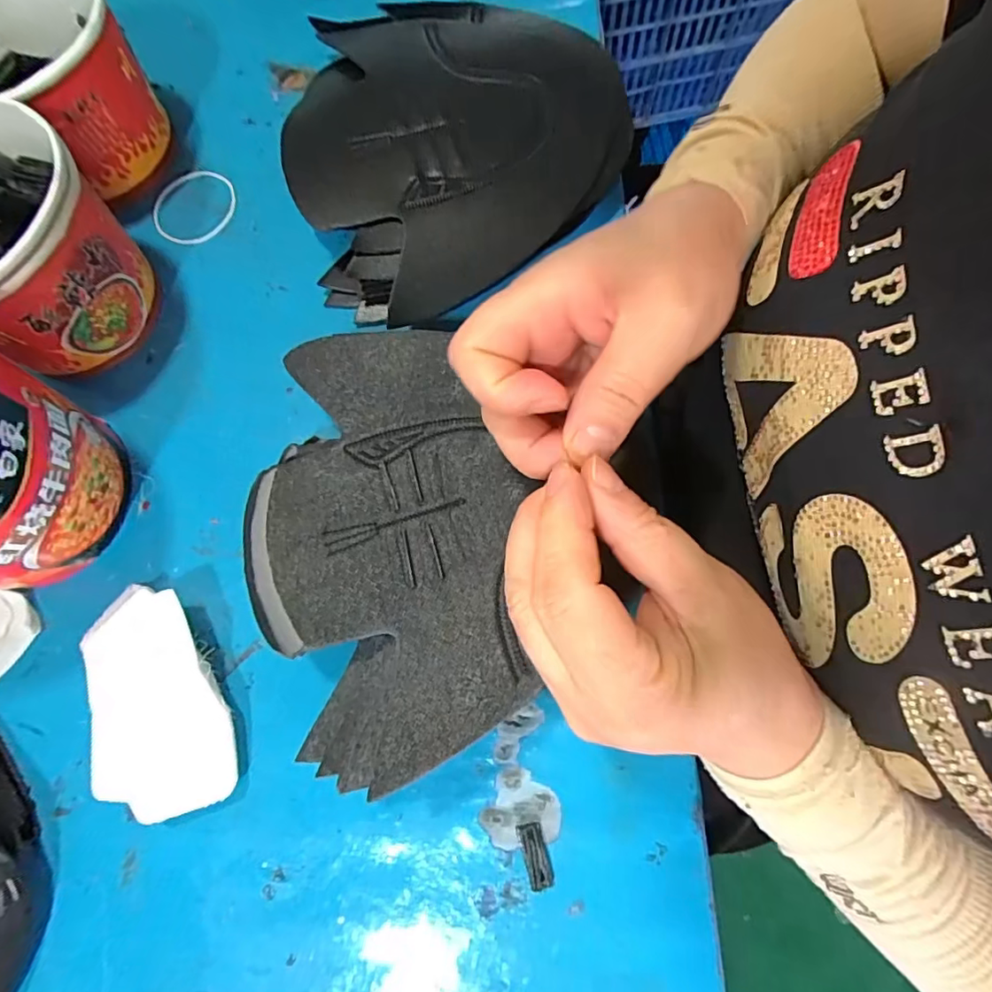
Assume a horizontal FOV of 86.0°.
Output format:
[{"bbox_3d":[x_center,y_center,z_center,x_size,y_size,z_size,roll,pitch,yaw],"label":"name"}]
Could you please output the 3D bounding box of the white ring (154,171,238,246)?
[{"bbox_3d":[-0.200,-0.193,0.353,0.058,0.004,0.058,0,75,1],"label":"white ring"}]

